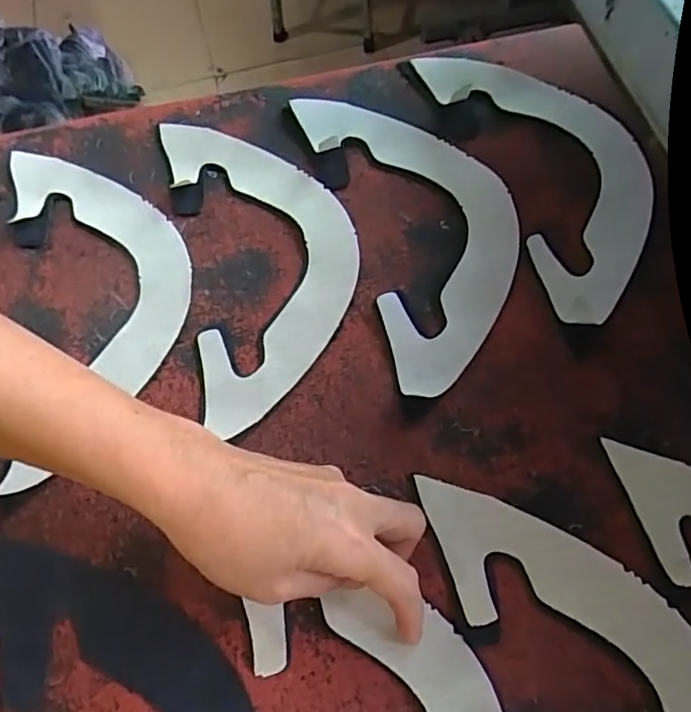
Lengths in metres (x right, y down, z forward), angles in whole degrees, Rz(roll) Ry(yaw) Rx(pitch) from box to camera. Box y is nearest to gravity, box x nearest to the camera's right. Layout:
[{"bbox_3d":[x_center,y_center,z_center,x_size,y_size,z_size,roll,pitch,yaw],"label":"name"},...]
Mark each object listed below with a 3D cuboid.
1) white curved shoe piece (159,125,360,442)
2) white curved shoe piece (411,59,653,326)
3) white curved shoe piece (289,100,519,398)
[{"bbox_3d":[-0.052,-0.072,0.385,0.115,0.009,0.238,-13,66,-3],"label":"white curved shoe piece"},{"bbox_3d":[0.153,-0.144,0.408,0.111,0.012,0.247,-20,68,-6],"label":"white curved shoe piece"},{"bbox_3d":[0.056,-0.098,0.391,0.117,0.008,0.243,-16,67,-6],"label":"white curved shoe piece"}]

